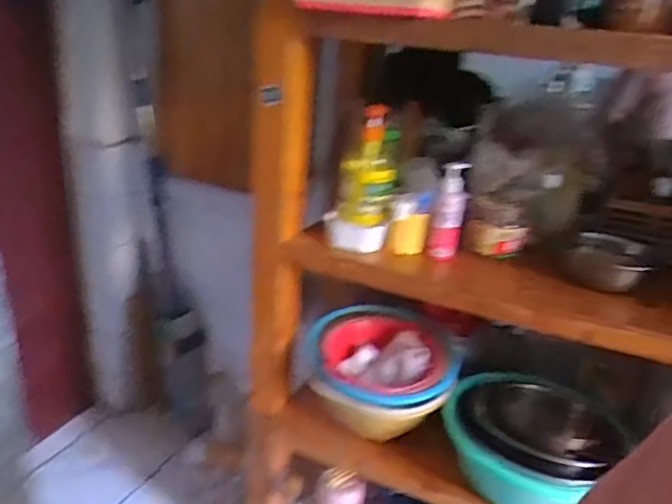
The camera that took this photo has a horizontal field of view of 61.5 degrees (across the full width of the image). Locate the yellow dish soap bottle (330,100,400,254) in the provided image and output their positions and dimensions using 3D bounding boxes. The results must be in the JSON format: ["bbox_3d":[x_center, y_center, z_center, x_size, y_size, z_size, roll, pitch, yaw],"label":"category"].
[{"bbox_3d":[0.051,-0.131,1.003,0.103,0.255,0.090,4,23,-4],"label":"yellow dish soap bottle"}]

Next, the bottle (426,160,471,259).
[{"bbox_3d":[0.198,-0.069,0.983,0.052,0.165,0.041,10,23,12],"label":"bottle"}]

